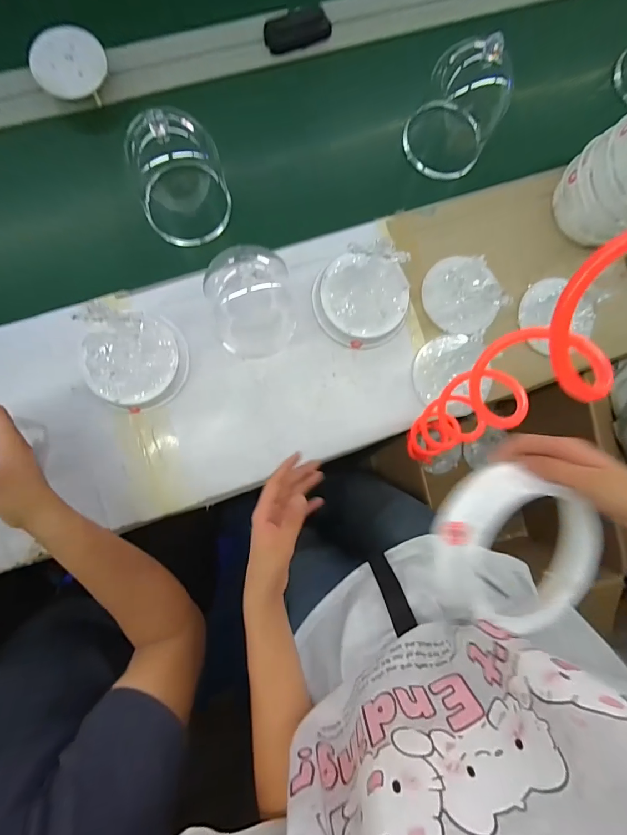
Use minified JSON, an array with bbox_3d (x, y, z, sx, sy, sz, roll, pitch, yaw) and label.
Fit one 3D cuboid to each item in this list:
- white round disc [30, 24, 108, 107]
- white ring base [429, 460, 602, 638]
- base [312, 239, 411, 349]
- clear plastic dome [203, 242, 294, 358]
[{"bbox_3d":[-0.352,-0.512,0.573,0.093,0.013,0.091,3,100,-21],"label":"white round disc"},{"bbox_3d":[0.180,0.118,0.344,0.147,0.050,0.131,18,86,-4],"label":"white ring base"},{"bbox_3d":[0.075,-0.182,0.605,0.138,0.077,0.139,0,87,-5],"label":"base"},{"bbox_3d":[-0.084,-0.159,0.562,0.116,0.121,0.120,0,87,-5],"label":"clear plastic dome"}]

